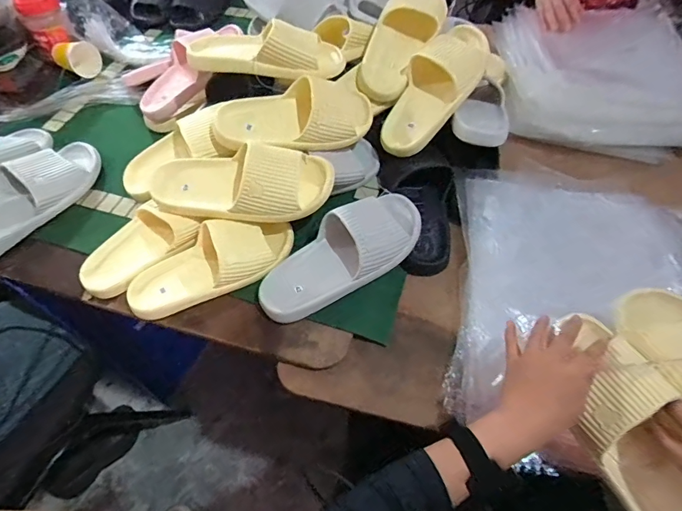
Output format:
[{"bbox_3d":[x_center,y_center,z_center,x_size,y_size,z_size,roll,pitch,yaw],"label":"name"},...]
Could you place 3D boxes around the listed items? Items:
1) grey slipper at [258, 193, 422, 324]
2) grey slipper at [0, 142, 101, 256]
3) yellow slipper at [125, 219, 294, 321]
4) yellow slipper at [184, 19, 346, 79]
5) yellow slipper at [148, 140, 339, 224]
[{"bbox_3d":[0.006,-0.003,0.628,0.273,0.083,0.108,-27,60,-17],"label":"grey slipper"},{"bbox_3d":[-0.519,-0.107,0.716,0.098,0.065,0.256,28,60,17],"label":"grey slipper"},{"bbox_3d":[-0.189,0.008,0.628,0.255,0.063,0.093,-19,58,-13],"label":"yellow slipper"},{"bbox_3d":[-0.124,-0.331,0.673,0.248,0.062,0.078,8,56,5],"label":"yellow slipper"},{"bbox_3d":[-0.147,-0.104,0.638,0.269,0.100,0.106,-5,56,-3],"label":"yellow slipper"}]

